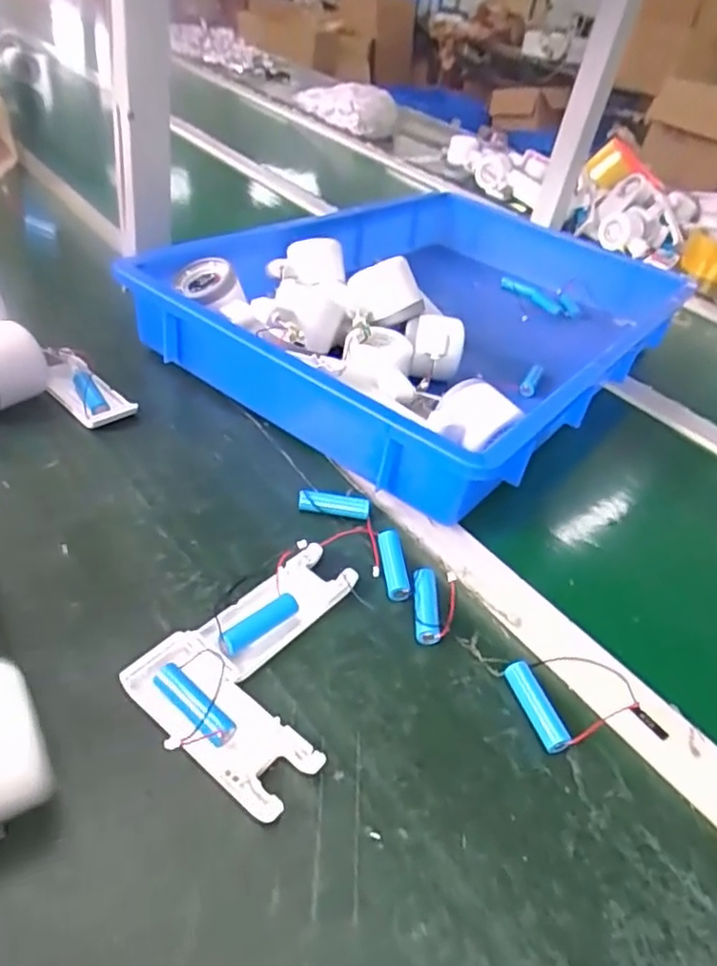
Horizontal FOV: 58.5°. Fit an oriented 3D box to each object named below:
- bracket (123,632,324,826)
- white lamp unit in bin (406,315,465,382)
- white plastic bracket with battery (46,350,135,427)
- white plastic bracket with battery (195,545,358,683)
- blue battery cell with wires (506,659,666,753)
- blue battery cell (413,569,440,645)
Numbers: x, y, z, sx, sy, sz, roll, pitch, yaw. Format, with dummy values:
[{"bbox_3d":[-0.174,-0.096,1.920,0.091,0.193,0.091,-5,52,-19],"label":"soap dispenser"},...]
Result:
[{"bbox_3d":[-0.069,0.117,0.317,0.103,0.017,0.042,34,44,25],"label":"bracket"},{"bbox_3d":[0.066,-0.116,0.578,0.055,0.053,0.062,15,39,5],"label":"white lamp unit in bin"},{"bbox_3d":[-0.218,-0.074,0.504,0.089,0.031,0.038,32,43,23],"label":"white plastic bracket with battery"},{"bbox_3d":[-0.045,0.071,0.375,0.038,0.014,0.095,34,44,25],"label":"white plastic bracket with battery"},{"bbox_3d":[0.128,0.121,0.365,0.079,0.015,0.055,-2,41,-16],"label":"blue battery cell with wires"},{"bbox_3d":[0.041,0.076,0.397,0.015,0.016,0.050,8,40,-5],"label":"blue battery cell"}]

